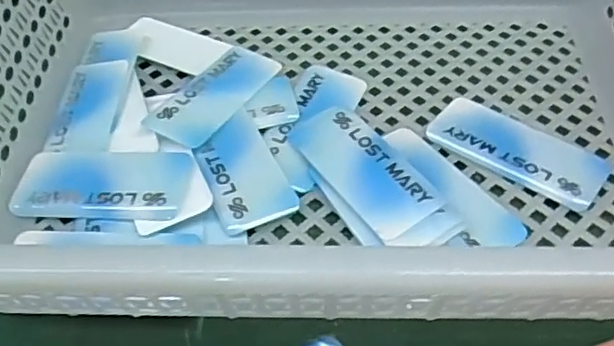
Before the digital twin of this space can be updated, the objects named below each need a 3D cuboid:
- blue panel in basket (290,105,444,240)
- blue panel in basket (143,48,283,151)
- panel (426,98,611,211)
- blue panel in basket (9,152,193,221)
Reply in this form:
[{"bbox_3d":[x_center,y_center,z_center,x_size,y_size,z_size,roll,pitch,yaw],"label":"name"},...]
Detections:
[{"bbox_3d":[0.026,-0.003,0.293,0.035,0.007,0.082,-26,53,-19],"label":"blue panel in basket"},{"bbox_3d":[-0.047,-0.042,0.327,0.035,0.010,0.080,25,54,22],"label":"blue panel in basket"},{"bbox_3d":[0.100,-0.012,0.302,0.083,0.004,0.036,29,55,25],"label":"panel"},{"bbox_3d":[-0.095,0.004,0.290,0.081,0.006,0.036,5,49,6],"label":"blue panel in basket"}]

